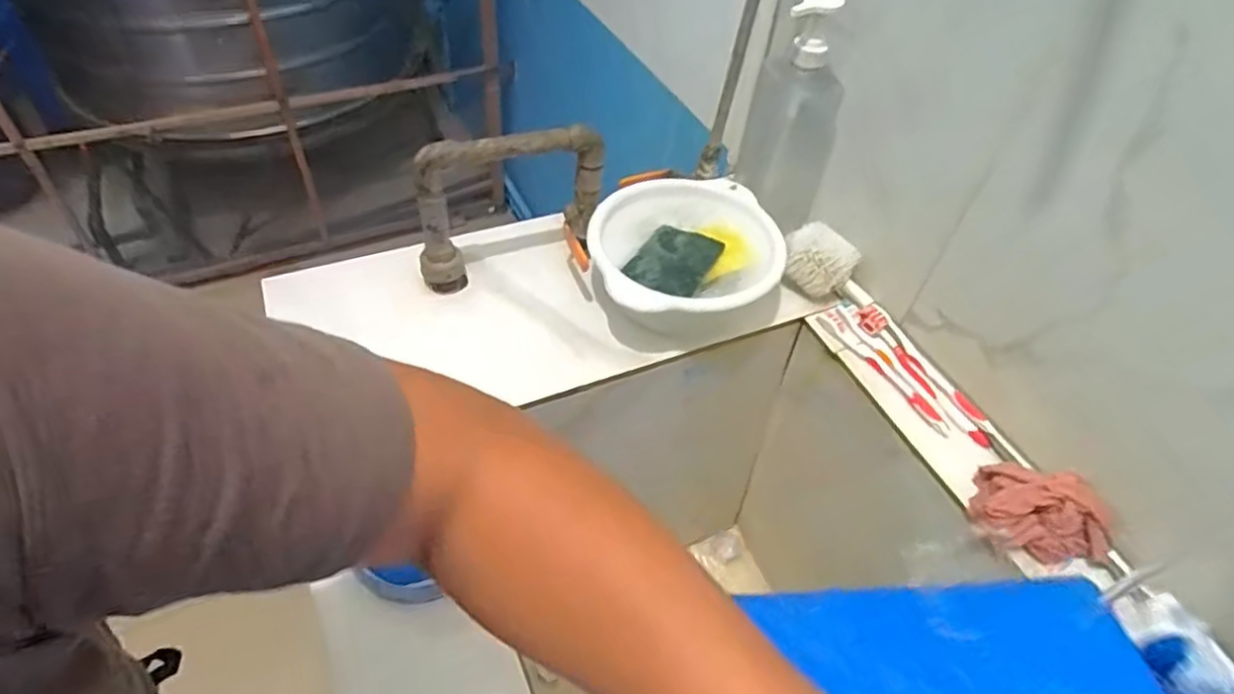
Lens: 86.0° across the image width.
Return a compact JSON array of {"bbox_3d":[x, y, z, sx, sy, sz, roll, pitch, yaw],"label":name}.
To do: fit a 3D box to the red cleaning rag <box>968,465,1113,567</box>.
[{"bbox_3d":[0.365,0.143,0.563,0.101,0.051,0.066,22,51,14],"label":"red cleaning rag"}]

